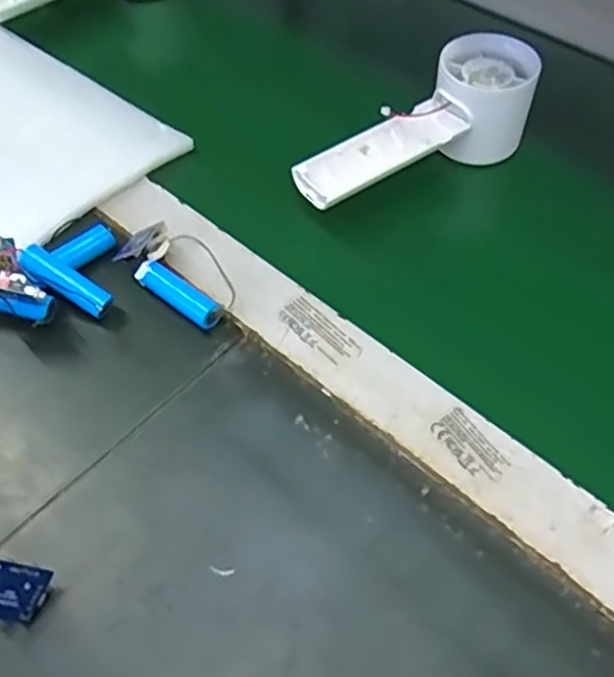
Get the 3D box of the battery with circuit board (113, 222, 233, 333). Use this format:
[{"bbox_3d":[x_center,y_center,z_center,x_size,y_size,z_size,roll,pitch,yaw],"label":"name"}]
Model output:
[{"bbox_3d":[-0.064,-0.038,0.368,0.068,0.019,0.045,31,62,22],"label":"battery with circuit board"}]

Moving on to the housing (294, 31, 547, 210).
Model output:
[{"bbox_3d":[0.061,-0.120,0.404,0.151,0.053,0.052,-30,59,-18],"label":"housing"}]

